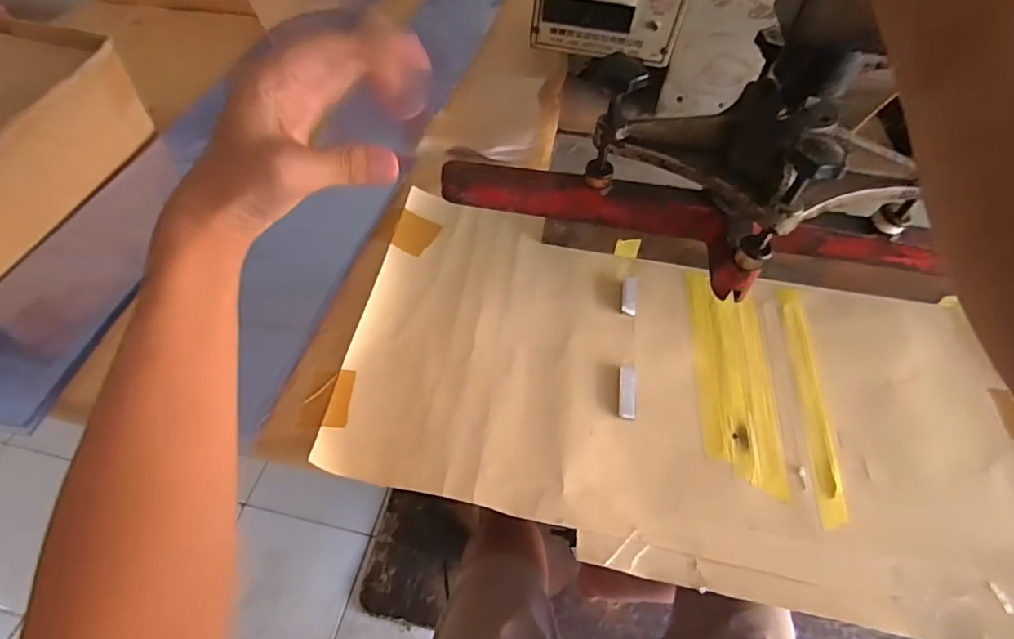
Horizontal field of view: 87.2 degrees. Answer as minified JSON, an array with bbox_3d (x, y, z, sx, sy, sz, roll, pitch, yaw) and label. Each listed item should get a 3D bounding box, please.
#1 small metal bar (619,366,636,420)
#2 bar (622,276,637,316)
[{"bbox_3d":[0.091,0.055,0.406,0.012,0.009,0.045,9,53,2],"label":"small metal bar"},{"bbox_3d":[0.107,-0.021,0.465,0.013,0.005,0.043,10,53,2],"label":"bar"}]

